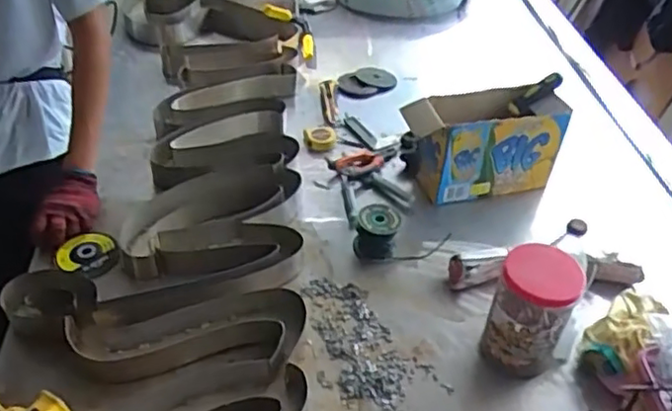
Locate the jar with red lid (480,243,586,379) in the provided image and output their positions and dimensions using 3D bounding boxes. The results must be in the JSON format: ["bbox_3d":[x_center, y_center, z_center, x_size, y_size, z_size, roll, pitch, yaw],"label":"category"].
[{"bbox_3d":[0.260,0.147,0.868,0.097,0.181,0.093,2,41,-1],"label":"jar with red lid"}]

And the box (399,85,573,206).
[{"bbox_3d":[0.266,-0.115,1.178,0.268,0.166,0.135,-12,43,-16],"label":"box"}]

